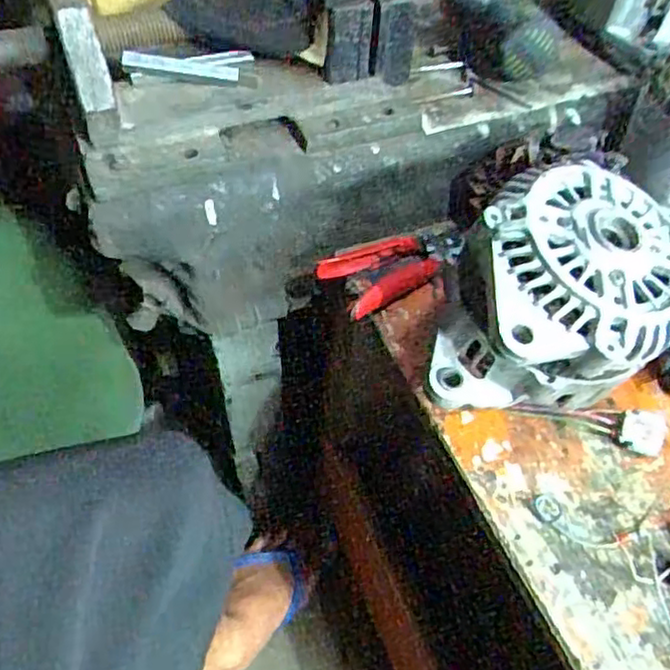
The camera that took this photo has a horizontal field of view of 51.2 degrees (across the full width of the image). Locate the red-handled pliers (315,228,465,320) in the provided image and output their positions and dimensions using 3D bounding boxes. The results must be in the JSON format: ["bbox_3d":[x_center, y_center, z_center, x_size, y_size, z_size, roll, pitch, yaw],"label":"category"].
[{"bbox_3d":[0.048,-0.058,0.550,0.117,0.017,0.053,-30,61,-23],"label":"red-handled pliers"}]

